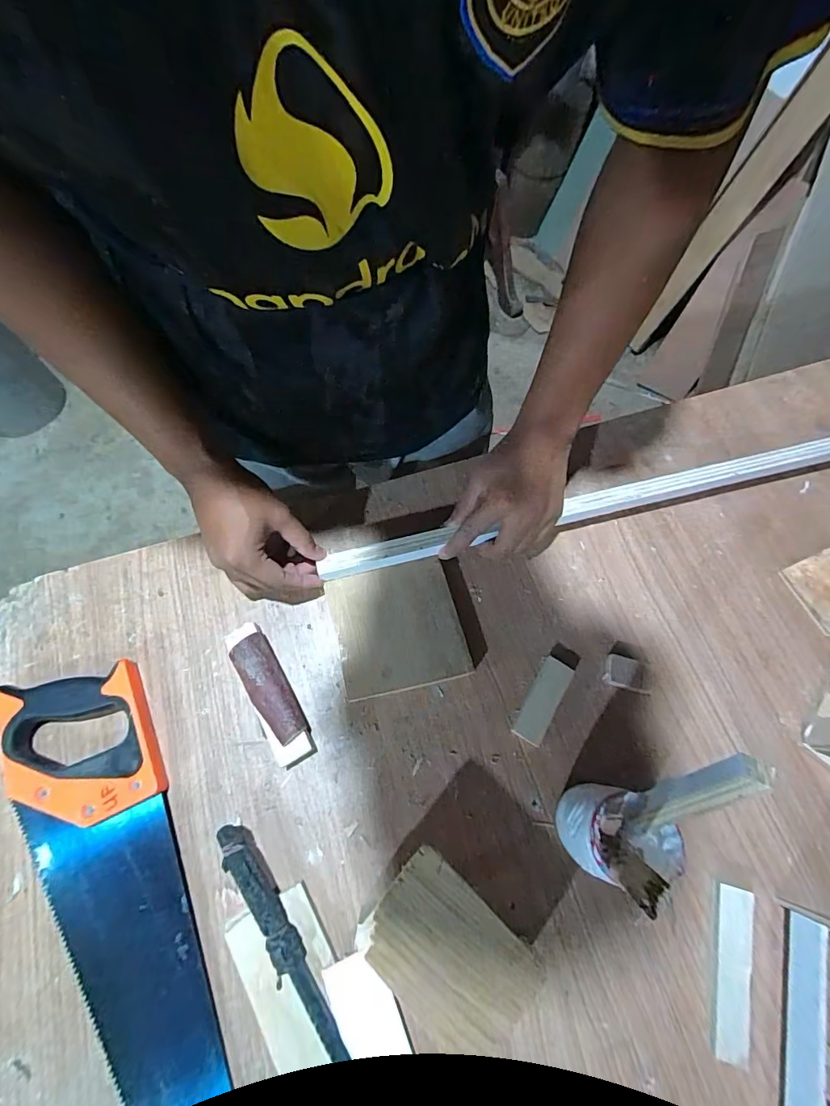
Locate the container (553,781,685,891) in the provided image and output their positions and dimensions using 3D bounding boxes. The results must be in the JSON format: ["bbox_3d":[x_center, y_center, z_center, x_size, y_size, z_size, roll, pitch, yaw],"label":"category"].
[{"bbox_3d":[0.147,0.206,0.350,0.060,0.117,0.057,0,68,1],"label":"container"}]

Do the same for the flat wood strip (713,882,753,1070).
[{"bbox_3d":[0.246,0.322,0.360,0.025,0.014,0.110,16,68,5],"label":"flat wood strip"}]

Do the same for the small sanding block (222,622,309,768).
[{"bbox_3d":[-0.134,0.125,0.424,0.037,0.029,0.126,-27,71,-12],"label":"small sanding block"}]

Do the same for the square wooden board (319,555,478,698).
[{"bbox_3d":[-0.019,0.073,0.453,0.117,0.020,0.117,-12,68,-6],"label":"square wooden board"}]

